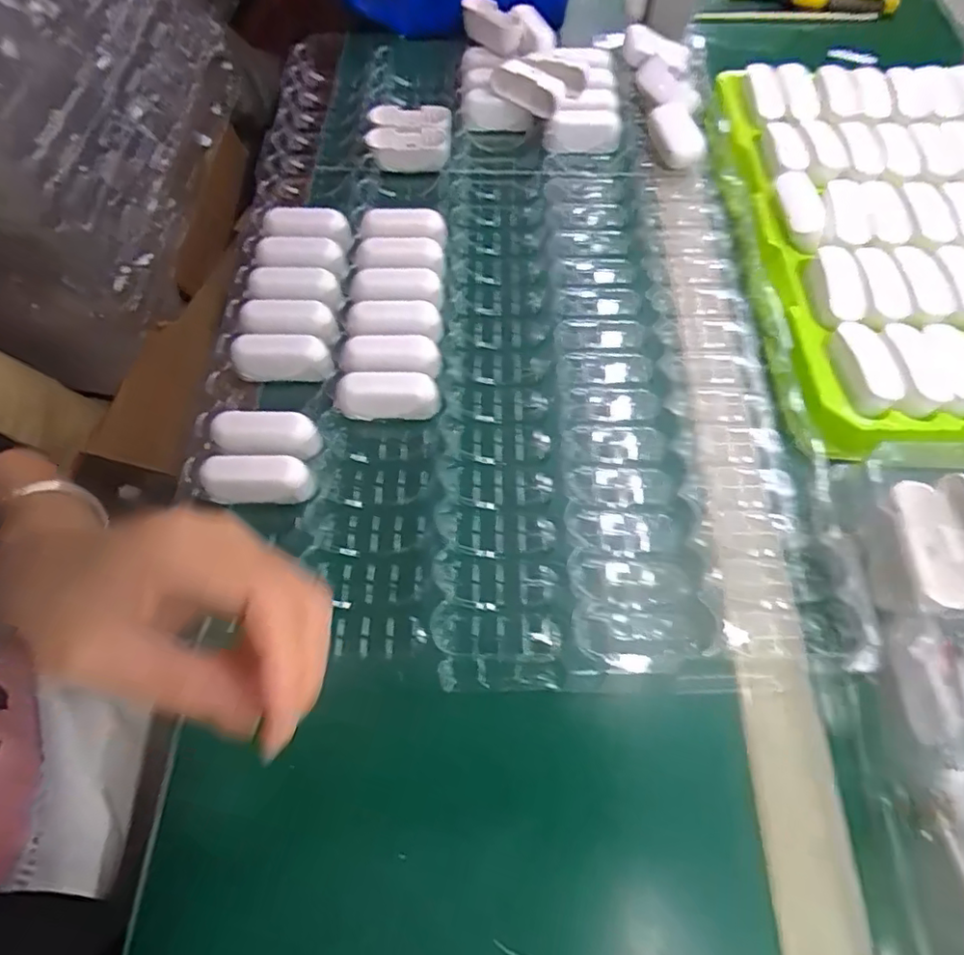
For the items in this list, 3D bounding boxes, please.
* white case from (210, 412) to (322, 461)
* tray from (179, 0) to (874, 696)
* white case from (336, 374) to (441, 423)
[{"bbox_3d":[-0.135,-0.026,0.363,0.065,0.015,0.027,5,63,-9],"label":"white case"},{"bbox_3d":[0.014,-0.150,0.436,0.377,0.044,0.585,-1,63,-1],"label":"tray"},{"bbox_3d":[-0.061,-0.052,0.385,0.066,0.030,0.023,0,63,-1],"label":"white case"}]

